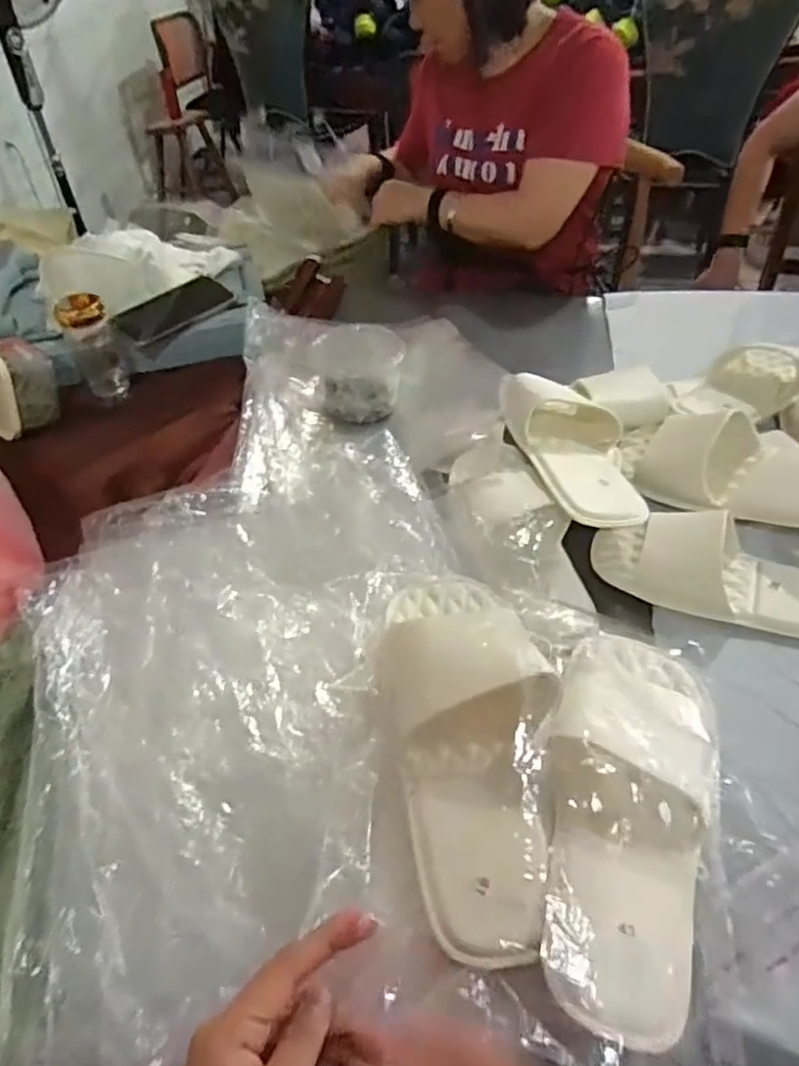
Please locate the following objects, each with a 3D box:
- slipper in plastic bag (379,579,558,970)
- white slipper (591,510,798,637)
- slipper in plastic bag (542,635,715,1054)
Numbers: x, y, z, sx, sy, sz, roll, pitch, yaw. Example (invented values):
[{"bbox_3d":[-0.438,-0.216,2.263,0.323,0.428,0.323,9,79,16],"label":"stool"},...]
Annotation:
[{"bbox_3d":[0.049,0.135,0.451,0.110,0.074,0.265,-4,56,0],"label":"slipper in plastic bag"},{"bbox_3d":[0.292,0.031,0.577,0.231,0.057,0.089,13,46,17],"label":"white slipper"},{"bbox_3d":[0.153,0.160,0.422,0.104,0.089,0.263,10,46,14],"label":"slipper in plastic bag"}]

